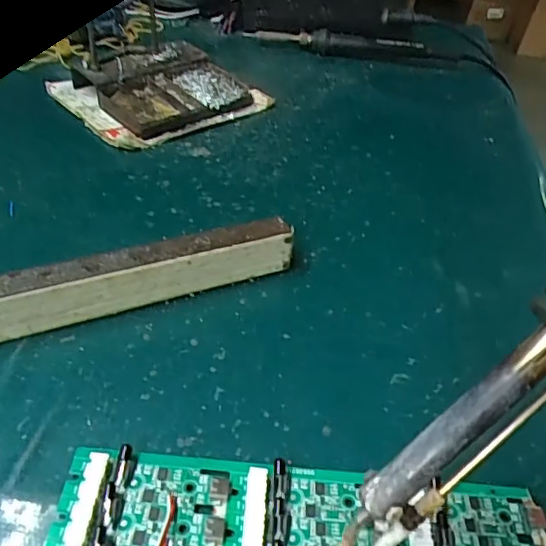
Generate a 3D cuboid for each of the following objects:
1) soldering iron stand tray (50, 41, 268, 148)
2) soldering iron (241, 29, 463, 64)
[{"bbox_3d":[-0.094,-0.155,0.463,0.141,0.033,0.119,-30,53,-34],"label":"soldering iron stand tray"},{"bbox_3d":[0.081,-0.237,0.581,0.218,0.027,0.015,9,41,3],"label":"soldering iron"}]

